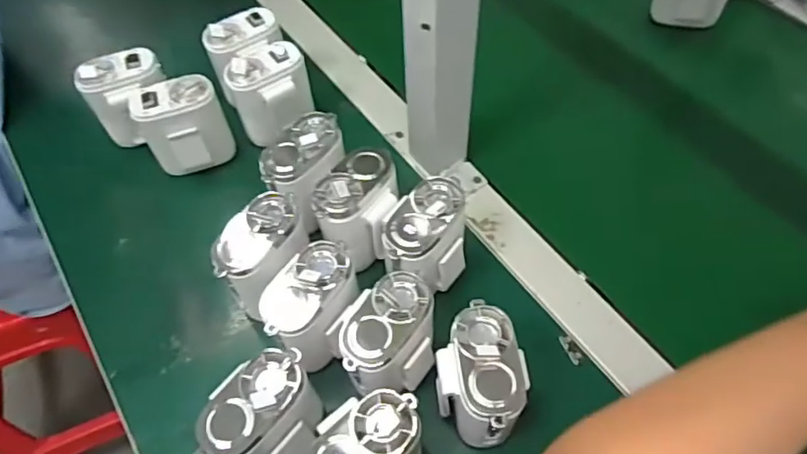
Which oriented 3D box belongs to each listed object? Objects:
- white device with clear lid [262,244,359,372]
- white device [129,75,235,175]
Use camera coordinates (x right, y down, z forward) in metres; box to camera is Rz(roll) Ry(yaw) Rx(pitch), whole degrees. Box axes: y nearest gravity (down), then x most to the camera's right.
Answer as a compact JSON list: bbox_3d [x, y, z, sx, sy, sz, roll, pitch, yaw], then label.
[{"bbox_3d":[-0.058,0.055,0.389,0.049,0.075,0.072,29,63,19],"label":"white device with clear lid"},{"bbox_3d":[-0.186,-0.083,0.498,0.065,0.084,0.042,-18,58,-9],"label":"white device"}]

